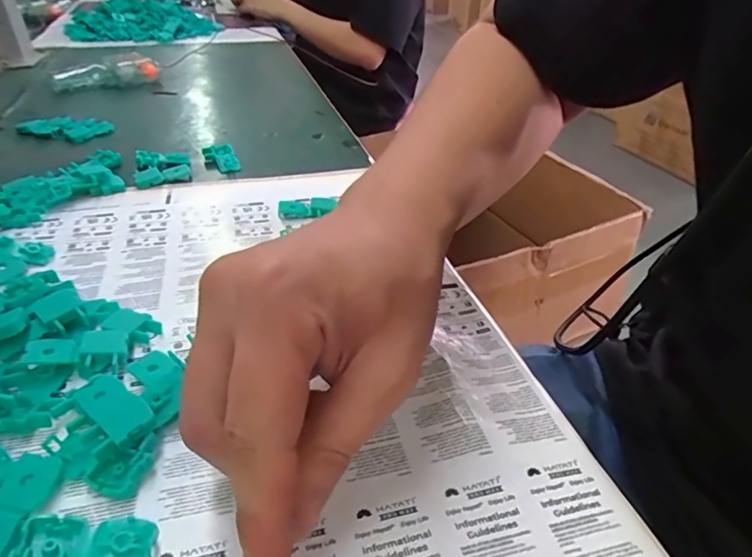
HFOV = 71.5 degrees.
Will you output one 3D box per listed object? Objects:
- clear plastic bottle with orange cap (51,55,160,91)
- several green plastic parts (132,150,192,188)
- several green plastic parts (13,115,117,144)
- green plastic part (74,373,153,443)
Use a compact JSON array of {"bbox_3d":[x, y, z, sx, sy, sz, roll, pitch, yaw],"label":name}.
[{"bbox_3d":[-0.331,-0.251,0.642,0.121,0.031,0.038,-21,41,-30],"label":"clear plastic bottle with orange cap"},{"bbox_3d":[-0.180,-0.096,0.439,0.044,0.012,0.054,-11,37,-19],"label":"several green plastic parts"},{"bbox_3d":[-0.308,-0.149,0.513,0.086,0.016,0.031,5,35,3],"label":"several green plastic parts"},{"bbox_3d":[-0.110,0.052,0.217,0.044,0.004,0.017,21,46,37],"label":"green plastic part"}]

